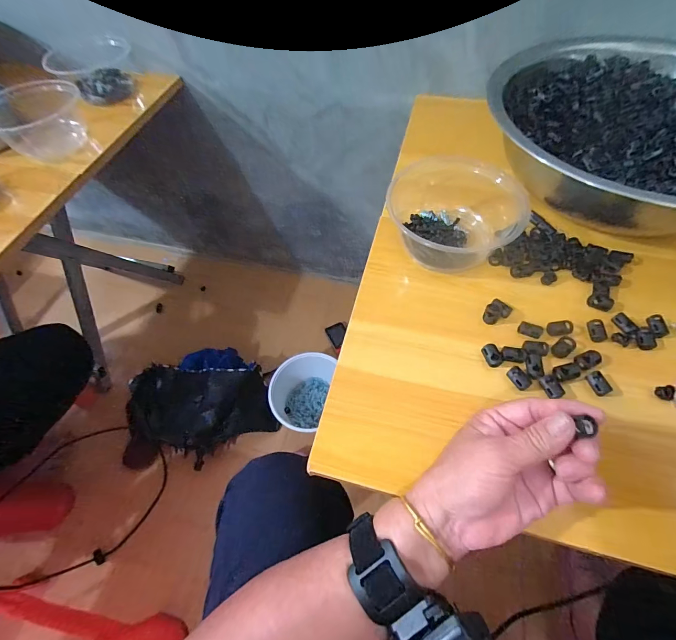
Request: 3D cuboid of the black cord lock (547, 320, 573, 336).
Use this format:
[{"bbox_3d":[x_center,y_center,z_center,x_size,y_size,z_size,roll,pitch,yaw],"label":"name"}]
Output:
[{"bbox_3d":[0.208,0.007,0.332,0.021,0.006,0.014,-4,58,1],"label":"black cord lock"}]

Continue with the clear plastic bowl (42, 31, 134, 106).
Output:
[{"bbox_3d":[-0.424,-0.438,0.623,0.128,0.073,0.135,-2,59,3],"label":"clear plastic bowl"}]

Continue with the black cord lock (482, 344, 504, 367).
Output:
[{"bbox_3d":[0.139,0.032,0.321,0.015,0.010,0.021,-6,58,0],"label":"black cord lock"}]

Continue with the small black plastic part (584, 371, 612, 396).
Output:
[{"bbox_3d":[0.222,0.054,0.303,0.012,0.009,0.020,-21,59,-10],"label":"small black plastic part"}]

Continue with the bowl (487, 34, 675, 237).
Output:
[{"bbox_3d":[0.333,-0.227,0.412,0.296,0.089,0.286,-1,58,2],"label":"bowl"}]

